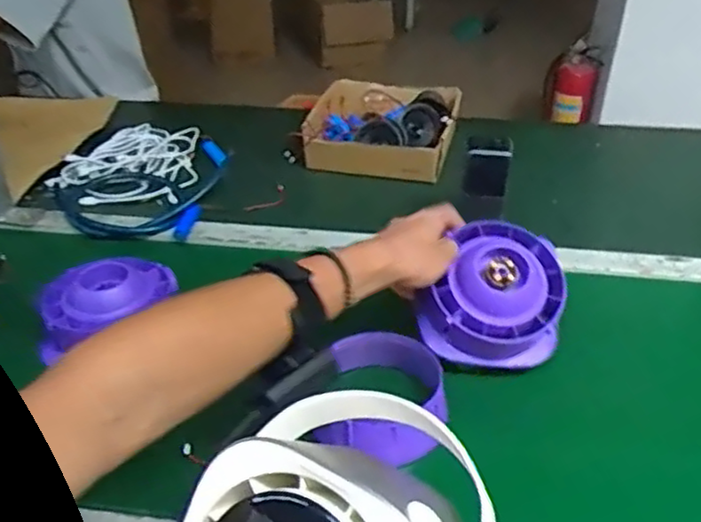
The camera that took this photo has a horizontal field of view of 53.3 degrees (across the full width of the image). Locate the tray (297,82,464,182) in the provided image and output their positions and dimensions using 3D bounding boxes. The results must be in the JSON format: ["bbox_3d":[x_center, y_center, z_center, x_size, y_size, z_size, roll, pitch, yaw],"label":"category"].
[{"bbox_3d":[0.050,-0.200,1.038,0.212,0.068,0.191,5,35,8],"label":"tray"}]

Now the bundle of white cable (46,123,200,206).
[{"bbox_3d":[-0.307,-0.136,0.966,0.178,0.034,0.179,-3,35,-3],"label":"bundle of white cable"}]

